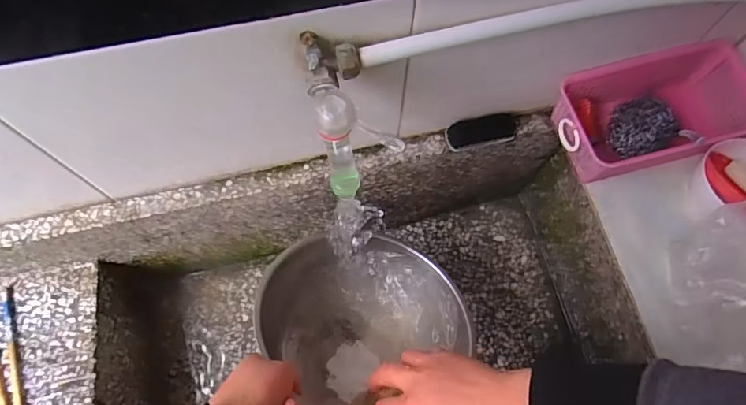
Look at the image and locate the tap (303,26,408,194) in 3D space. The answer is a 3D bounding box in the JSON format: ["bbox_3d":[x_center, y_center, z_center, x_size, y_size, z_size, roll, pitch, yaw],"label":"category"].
[{"bbox_3d":[-0.022,-0.073,0.352,0.050,0.075,0.121,-14,70,-6],"label":"tap"}]

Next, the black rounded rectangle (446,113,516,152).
[{"bbox_3d":[0.125,-0.083,0.543,0.079,0.037,0.010,-11,27,-5],"label":"black rounded rectangle"}]

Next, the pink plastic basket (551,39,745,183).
[{"bbox_3d":[0.304,-0.092,0.512,0.199,0.078,0.121,-14,70,-6],"label":"pink plastic basket"}]

